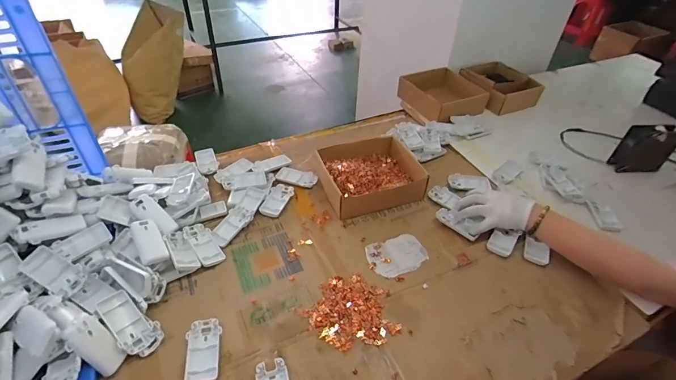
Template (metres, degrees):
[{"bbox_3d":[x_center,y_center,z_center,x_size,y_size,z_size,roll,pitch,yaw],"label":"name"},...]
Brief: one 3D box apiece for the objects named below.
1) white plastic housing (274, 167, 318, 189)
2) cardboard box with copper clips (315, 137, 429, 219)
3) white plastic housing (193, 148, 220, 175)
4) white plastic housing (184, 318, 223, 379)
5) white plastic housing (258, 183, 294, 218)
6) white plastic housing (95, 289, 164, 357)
[{"bbox_3d":[-0.098,-0.031,0.860,0.098,0.007,0.052,11,45,7],"label":"white plastic housing"},{"bbox_3d":[0.071,-0.040,0.849,0.218,0.062,0.196,-12,47,-15],"label":"cardboard box with copper clips"},{"bbox_3d":[-0.330,-0.075,0.903,0.048,0.013,0.104,-20,50,-23],"label":"white plastic housing"},{"bbox_3d":[-0.210,0.251,0.561,0.050,0.014,0.095,-4,45,-8],"label":"white plastic housing"},{"bbox_3d":[-0.136,0.022,0.803,0.049,0.010,0.098,16,46,11],"label":"white plastic housing"},{"bbox_3d":[-0.322,0.207,0.557,0.106,0.022,0.052,49,54,-1],"label":"white plastic housing"}]

